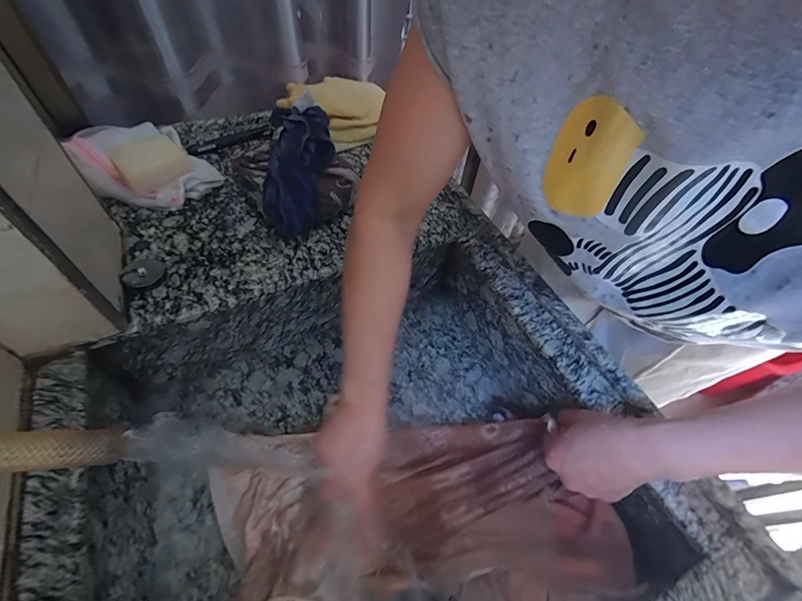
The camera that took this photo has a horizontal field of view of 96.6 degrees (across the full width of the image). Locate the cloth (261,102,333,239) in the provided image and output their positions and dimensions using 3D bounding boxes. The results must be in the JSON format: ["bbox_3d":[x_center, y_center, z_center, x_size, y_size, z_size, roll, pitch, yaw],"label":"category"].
[{"bbox_3d":[-0.140,-0.180,0.474,0.080,0.039,0.182,6,78,-1],"label":"cloth"}]

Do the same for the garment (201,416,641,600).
[{"bbox_3d":[-0.004,0.276,0.415,0.468,0.071,0.257,-3,54,2],"label":"garment"}]

